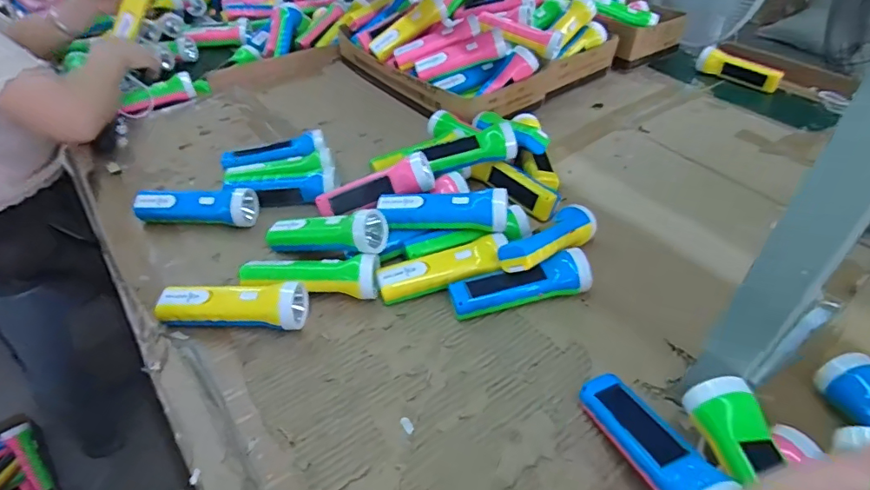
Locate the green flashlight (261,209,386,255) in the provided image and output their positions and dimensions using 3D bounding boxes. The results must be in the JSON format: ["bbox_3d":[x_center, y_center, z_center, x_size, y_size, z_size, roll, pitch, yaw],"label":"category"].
[{"bbox_3d":[-0.145,-0.014,0.638,0.168,0.053,0.051,-2,42,25],"label":"green flashlight"}]

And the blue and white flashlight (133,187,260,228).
[{"bbox_3d":[-0.339,-0.049,0.701,0.162,0.049,0.052,-2,42,0],"label":"blue and white flashlight"}]

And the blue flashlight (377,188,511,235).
[{"bbox_3d":[0.008,-0.045,0.620,0.161,0.048,0.044,5,42,4],"label":"blue flashlight"}]

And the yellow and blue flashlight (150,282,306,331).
[{"bbox_3d":[-0.234,0.072,0.571,0.163,0.049,0.056,-2,42,-1],"label":"yellow and blue flashlight"}]

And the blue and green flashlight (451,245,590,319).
[{"bbox_3d":[0.097,0.046,0.591,0.168,0.053,0.053,-8,43,-6],"label":"blue and green flashlight"}]

